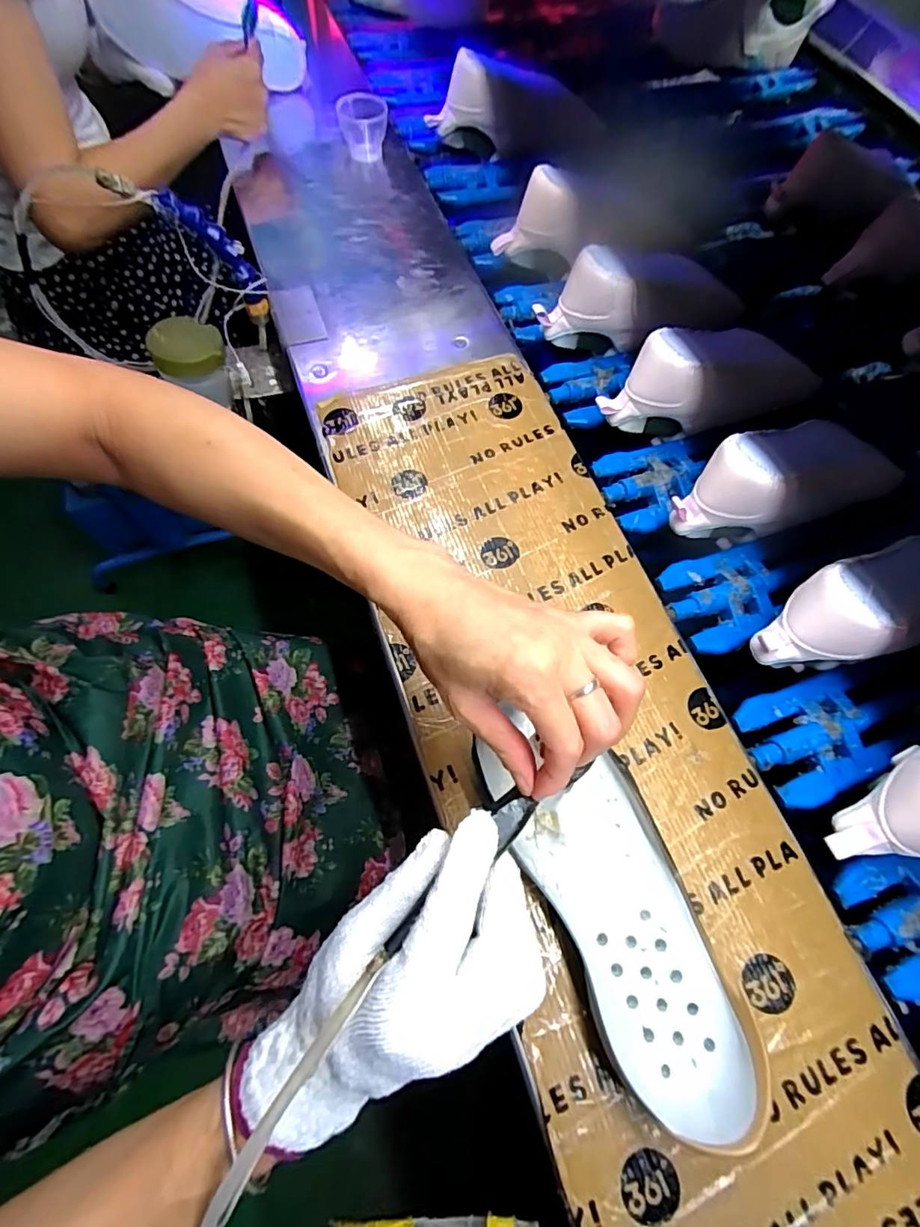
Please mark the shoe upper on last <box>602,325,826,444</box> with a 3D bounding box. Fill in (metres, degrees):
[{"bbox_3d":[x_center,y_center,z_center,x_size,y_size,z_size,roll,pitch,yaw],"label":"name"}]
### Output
[{"bbox_3d":[0.273,-0.261,0.570,0.260,0.094,0.087,-15,65,-9],"label":"shoe upper on last"}]

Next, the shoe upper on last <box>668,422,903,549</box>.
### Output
[{"bbox_3d":[0.304,-0.133,0.499,0.225,0.094,0.081,-18,65,-10],"label":"shoe upper on last"}]

